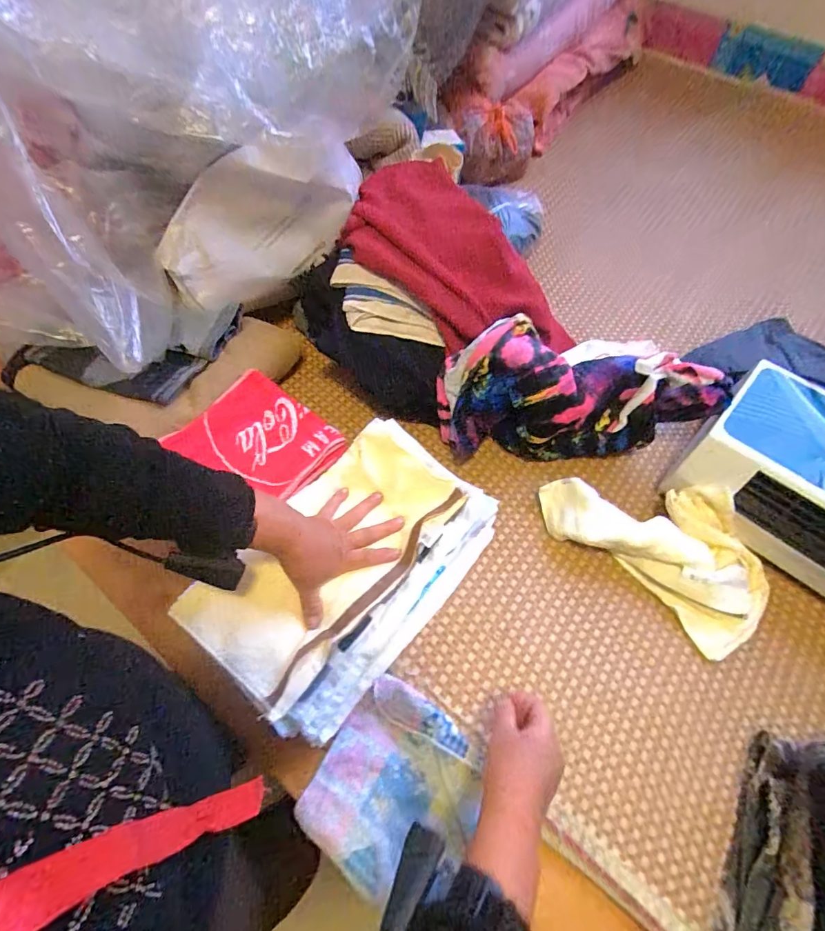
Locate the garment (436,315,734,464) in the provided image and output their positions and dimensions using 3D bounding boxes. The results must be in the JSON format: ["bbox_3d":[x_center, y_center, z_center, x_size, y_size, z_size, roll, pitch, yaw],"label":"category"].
[{"bbox_3d":[0.226,-0.094,0.634,0.377,0.162,0.129,3,62,1],"label":"garment"}]

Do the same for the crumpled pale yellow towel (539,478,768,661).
[{"bbox_3d":[0.322,0.091,0.588,0.298,0.062,0.158,39,68,18],"label":"crumpled pale yellow towel"}]

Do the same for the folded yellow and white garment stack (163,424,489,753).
[{"bbox_3d":[-0.071,0.113,0.541,0.211,0.088,0.343,36,67,17],"label":"folded yellow and white garment stack"}]

